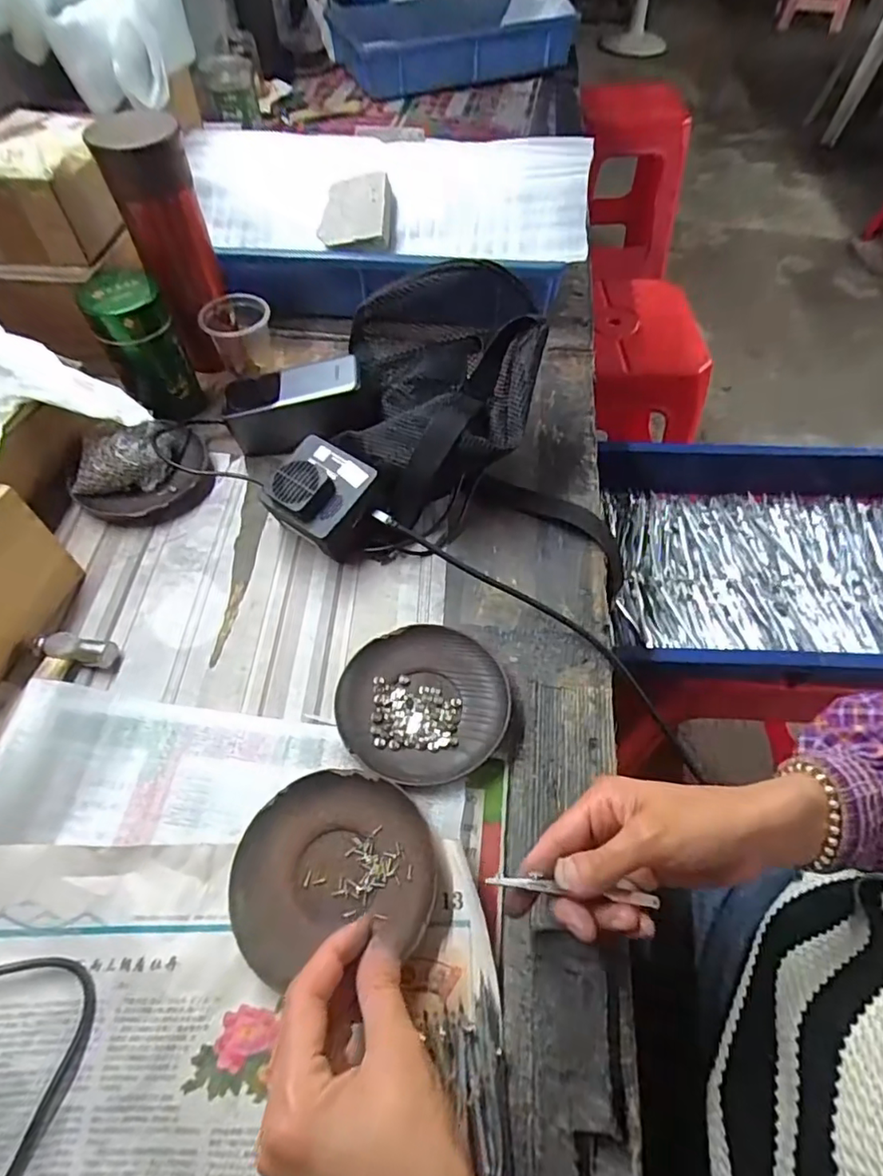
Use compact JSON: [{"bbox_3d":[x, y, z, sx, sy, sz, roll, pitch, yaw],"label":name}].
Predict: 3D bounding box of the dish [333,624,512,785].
[{"bbox_3d":[-0.012,0.080,0.399,0.117,0.014,0.111,0,56,1],"label":"dish"}]

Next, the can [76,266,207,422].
[{"bbox_3d":[-0.275,-0.221,0.525,0.062,0.118,0.061,0,56,1],"label":"can"}]

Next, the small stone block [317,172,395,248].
[{"bbox_3d":[-0.089,-0.389,0.587,0.075,0.067,0.028,4,19,4],"label":"small stone block"}]

